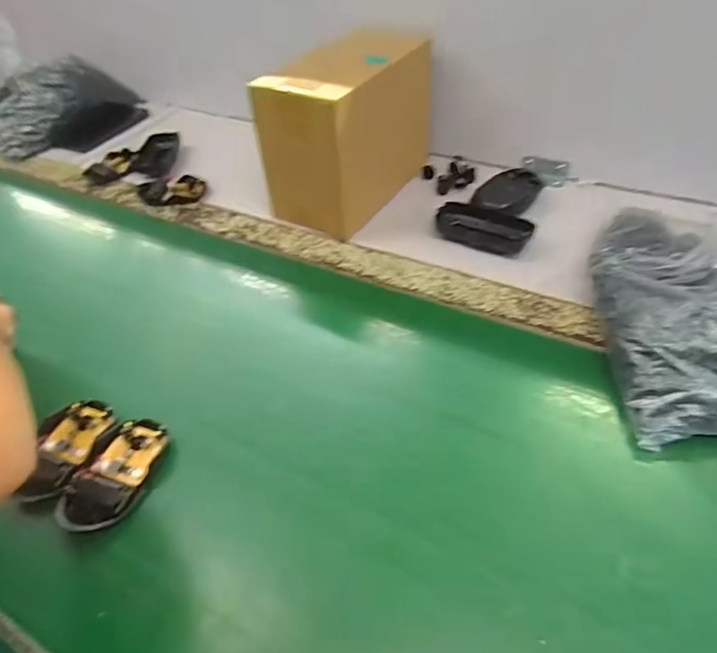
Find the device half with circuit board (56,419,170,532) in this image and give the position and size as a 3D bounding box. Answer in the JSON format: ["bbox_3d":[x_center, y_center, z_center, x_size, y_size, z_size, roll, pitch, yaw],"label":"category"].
[{"bbox_3d":[-0.191,0.116,0.400,0.055,0.018,0.095,8,39,18],"label":"device half with circuit board"}]

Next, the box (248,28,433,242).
[{"bbox_3d":[-0.005,-0.245,0.623,0.128,0.175,0.238,17,43,28],"label":"box"}]

